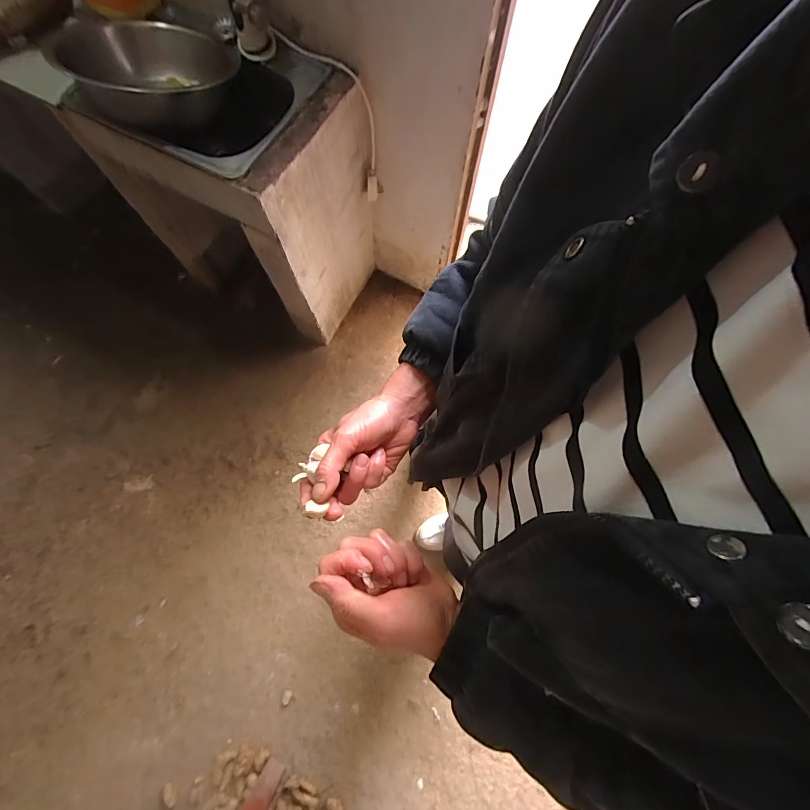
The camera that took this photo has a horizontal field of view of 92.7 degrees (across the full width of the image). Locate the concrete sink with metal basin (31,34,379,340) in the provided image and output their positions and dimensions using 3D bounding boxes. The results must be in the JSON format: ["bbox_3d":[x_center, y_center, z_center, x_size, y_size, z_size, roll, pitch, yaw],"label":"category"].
[{"bbox_3d":[-0.460,-0.668,1.232,0.598,0.712,0.454,26,73,7],"label":"concrete sink with metal basin"}]

